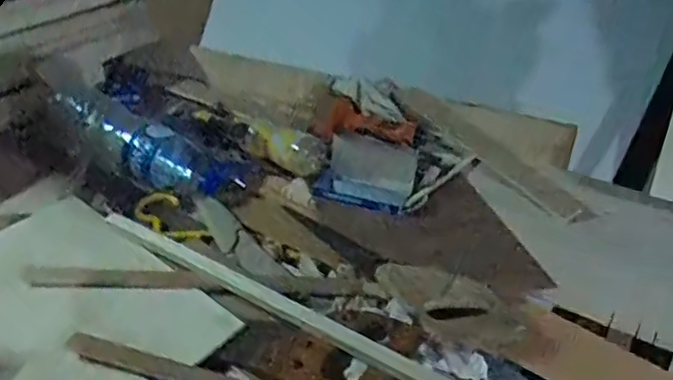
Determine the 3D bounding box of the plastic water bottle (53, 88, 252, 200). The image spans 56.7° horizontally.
[{"bbox_3d":[-0.298,-0.060,0.938,0.338,0.073,0.078,25,36,9],"label":"plastic water bottle"}]

